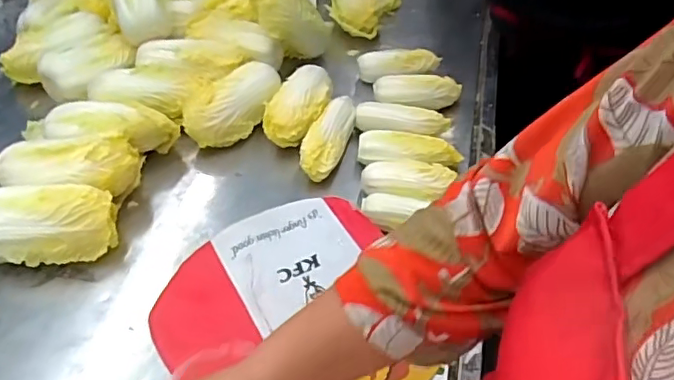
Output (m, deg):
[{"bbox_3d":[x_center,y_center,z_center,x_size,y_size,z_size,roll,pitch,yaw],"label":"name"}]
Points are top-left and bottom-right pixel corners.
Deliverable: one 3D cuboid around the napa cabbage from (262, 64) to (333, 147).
[{"bbox_3d":[-0.049,-0.106,0.722,0.066,0.053,0.122,20,50,16],"label":"napa cabbage"}]

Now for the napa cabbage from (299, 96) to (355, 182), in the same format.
[{"bbox_3d":[-0.010,-0.068,0.692,0.045,0.033,0.131,16,49,13],"label":"napa cabbage"}]

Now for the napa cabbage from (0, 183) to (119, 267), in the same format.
[{"bbox_3d":[-0.299,0.034,0.575,0.134,0.069,0.075,-8,48,-8],"label":"napa cabbage"}]

